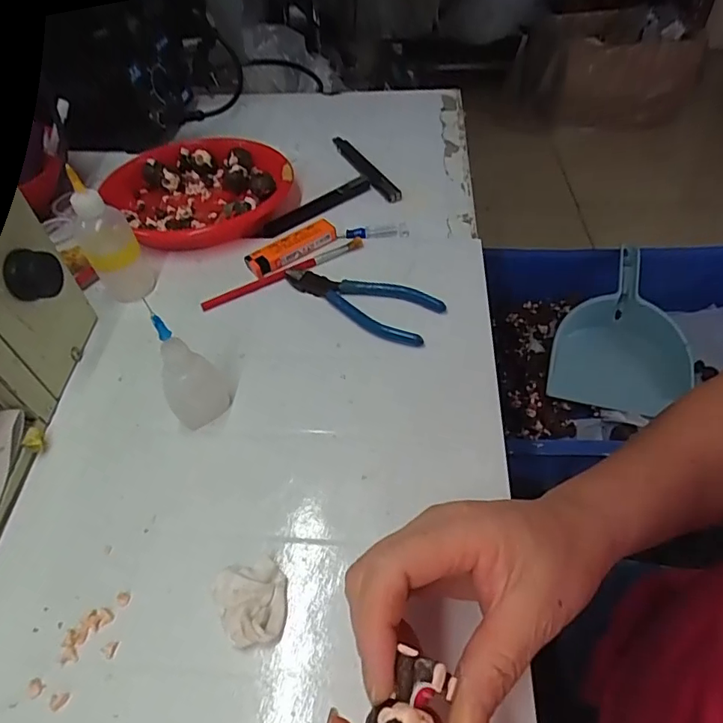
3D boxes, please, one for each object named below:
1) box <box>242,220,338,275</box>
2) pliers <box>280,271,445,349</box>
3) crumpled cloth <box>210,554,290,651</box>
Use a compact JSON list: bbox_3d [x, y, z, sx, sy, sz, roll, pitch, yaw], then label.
[{"bbox_3d":[-0.059,-0.097,0.439,0.078,0.012,0.023,-31,56,-19],"label":"box"},{"bbox_3d":[-0.004,-0.044,0.392,0.123,0.009,0.047,15,55,15],"label":"pliers"},{"bbox_3d":[-0.056,0.123,0.264,0.035,0.012,0.040,-13,53,-6],"label":"crumpled cloth"}]

